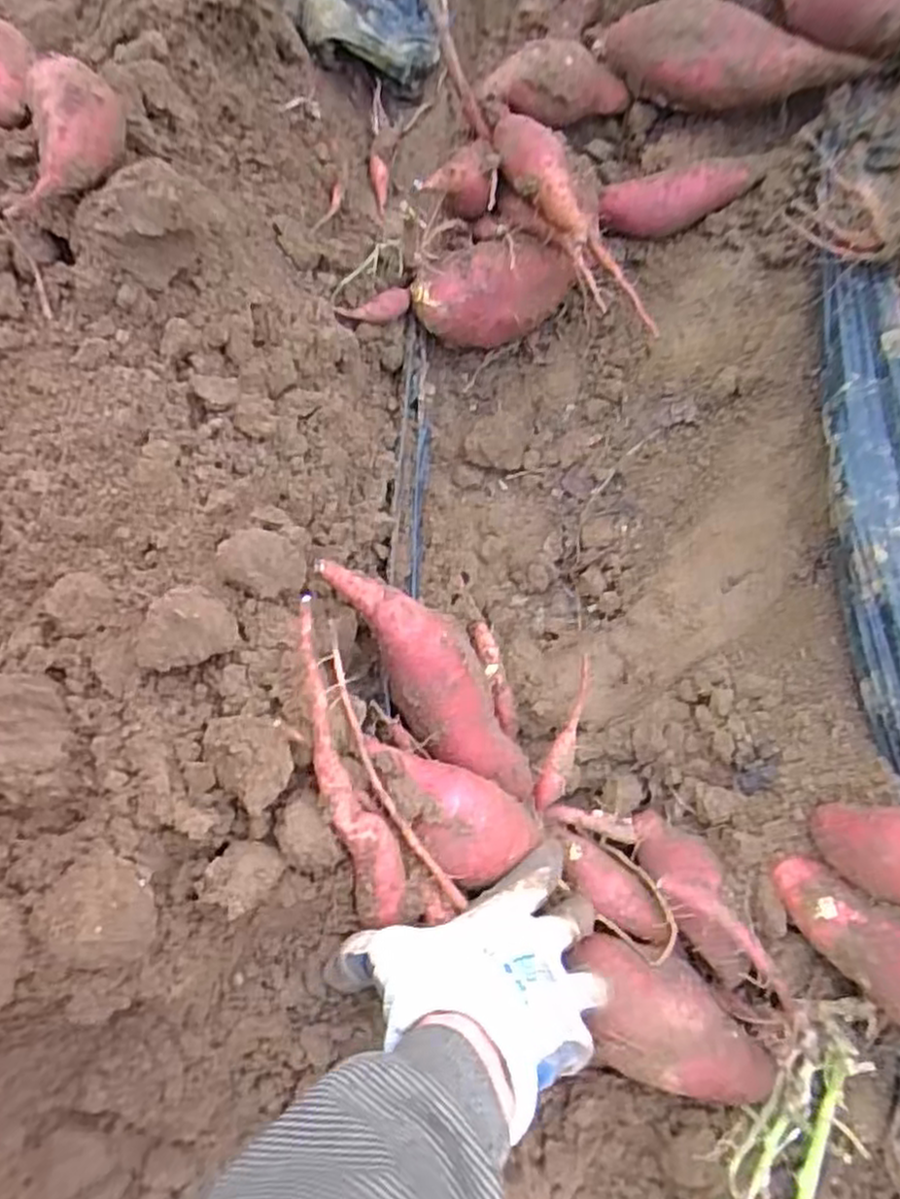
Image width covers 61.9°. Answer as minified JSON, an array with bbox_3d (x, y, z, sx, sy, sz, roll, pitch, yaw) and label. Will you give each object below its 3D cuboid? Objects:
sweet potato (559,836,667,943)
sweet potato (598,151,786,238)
[{"bbox_3d":[0.105,0.188,0.488,0.035,0.027,0.081,-43,66,-13],"label":"sweet potato"},{"bbox_3d":[0.209,-0.360,0.663,0.151,0.038,0.044,-11,73,11],"label":"sweet potato"}]

